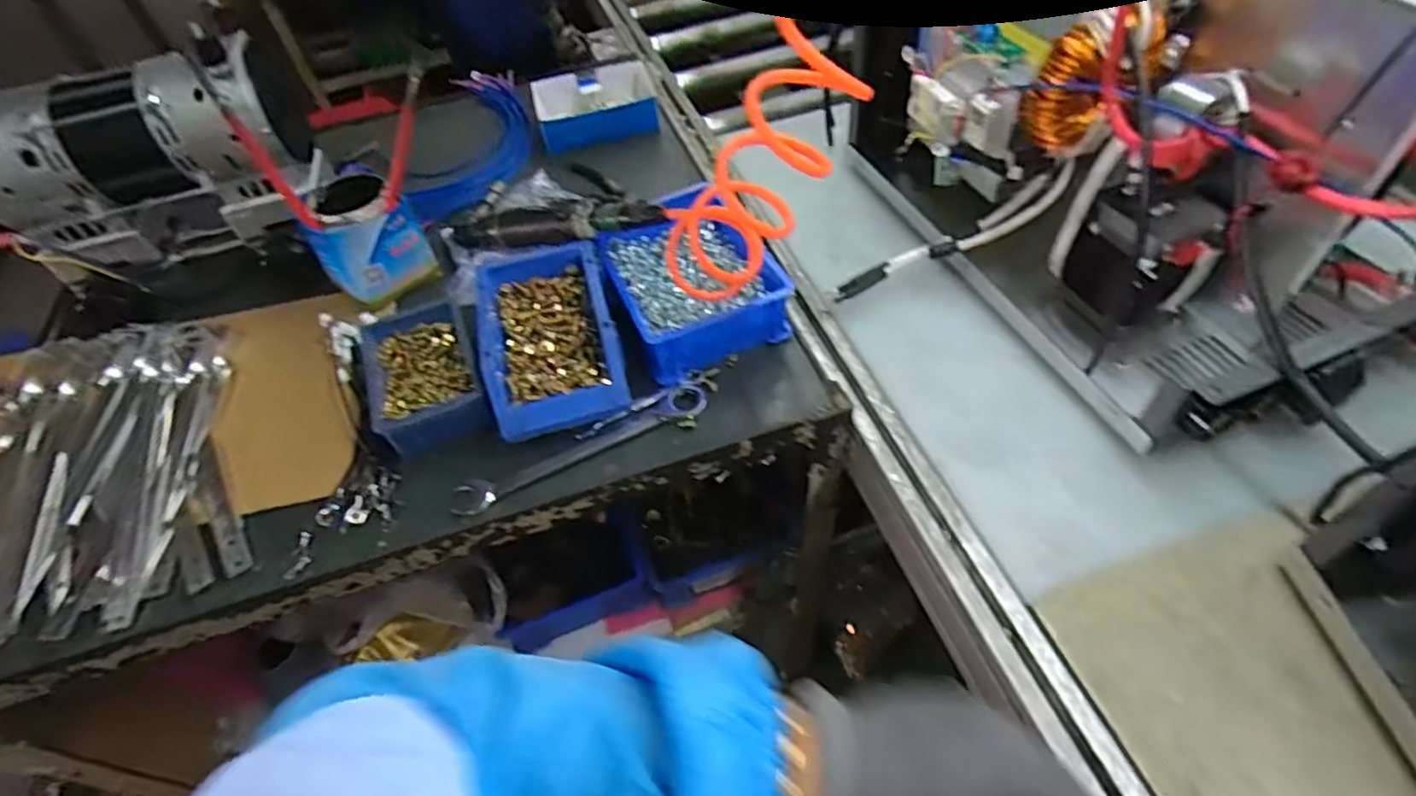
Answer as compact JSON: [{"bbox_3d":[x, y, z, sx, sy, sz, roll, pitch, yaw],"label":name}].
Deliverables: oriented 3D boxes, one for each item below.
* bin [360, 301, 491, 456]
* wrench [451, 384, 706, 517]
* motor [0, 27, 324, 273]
[{"bbox_3d":[-0.261,-0.019,0.625,0.094,0.053,0.147,-22,53,-12],"label":"bin"},{"bbox_3d":[-0.109,0.041,0.587,0.229,0.013,0.041,-22,53,-12],"label":"wrench"},{"bbox_3d":[-0.554,-0.236,0.702,0.283,0.212,0.166,-6,51,1],"label":"motor"}]

